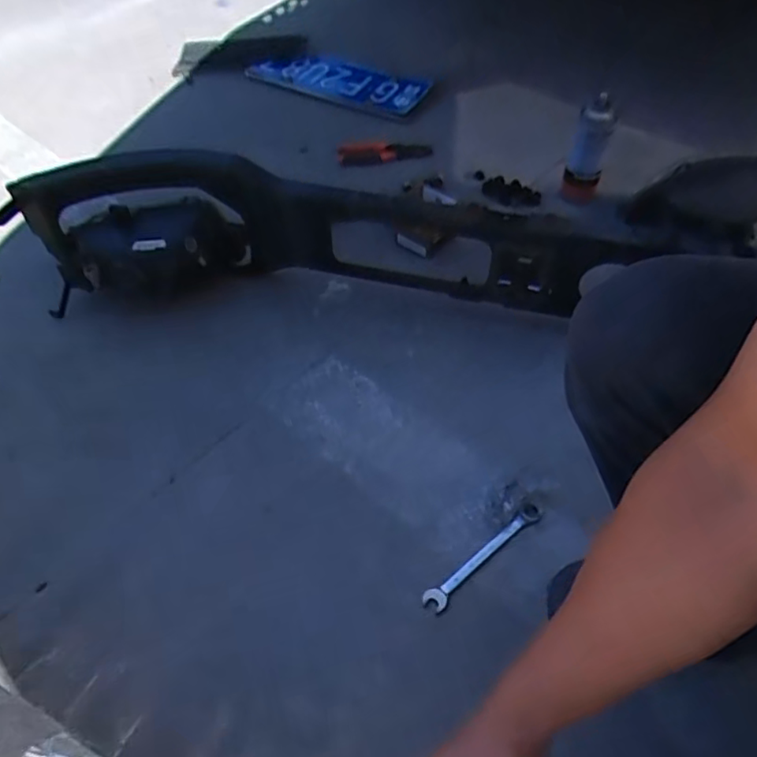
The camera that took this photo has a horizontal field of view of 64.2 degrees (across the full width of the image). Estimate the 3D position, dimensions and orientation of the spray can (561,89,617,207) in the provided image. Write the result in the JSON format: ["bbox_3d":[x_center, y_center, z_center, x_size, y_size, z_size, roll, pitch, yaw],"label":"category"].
[{"bbox_3d":[0.368,-0.385,1.066,0.068,0.198,0.051,15,55,13],"label":"spray can"}]

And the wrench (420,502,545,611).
[{"bbox_3d":[0.127,0.208,0.711,0.177,0.014,0.026,-33,57,-19],"label":"wrench"}]

